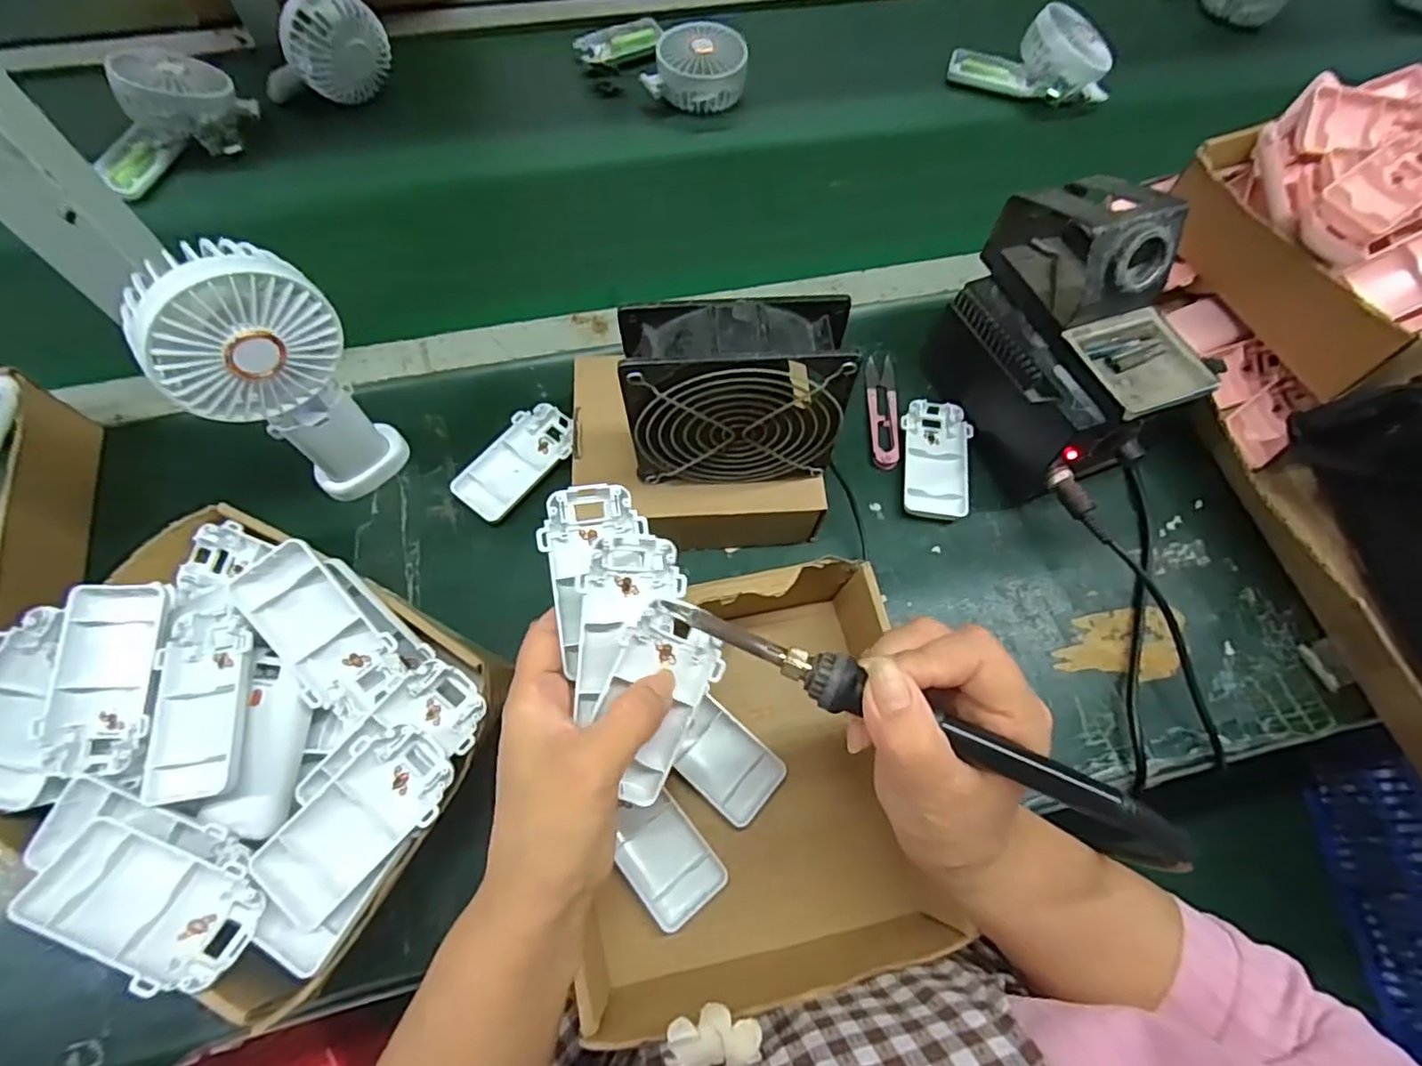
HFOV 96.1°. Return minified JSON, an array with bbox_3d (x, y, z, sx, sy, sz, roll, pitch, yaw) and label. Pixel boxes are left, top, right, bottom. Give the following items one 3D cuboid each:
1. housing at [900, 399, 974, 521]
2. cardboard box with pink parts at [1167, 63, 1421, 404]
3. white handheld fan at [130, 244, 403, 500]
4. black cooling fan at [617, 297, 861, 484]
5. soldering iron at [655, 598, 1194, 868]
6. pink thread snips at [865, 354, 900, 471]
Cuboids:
[{"bbox_3d":[0.169,-0.057,0.482,0.048,0.014,0.099,6,67,0],"label":"housing"},{"bbox_3d":[0.480,-0.222,0.466,0.169,0.105,0.210,-23,70,-12],"label":"cardboard box with pink parts"},{"bbox_3d":[-0.244,-0.080,0.375,0.088,0.185,0.036,-40,74,-17],"label":"white handheld fan"},{"bbox_3d":[0.013,-0.077,0.364,0.117,0.113,0.045,-3,67,-4],"label":"black cooling fan"},{"bbox_3d":[0.074,0.071,0.246,0.207,0.013,0.020,24,68,12],"label":"soldering iron"},{"bbox_3d":[0.135,-0.098,0.501,0.023,0.009,0.106,4,67,-1],"label":"pink thread snips"}]

